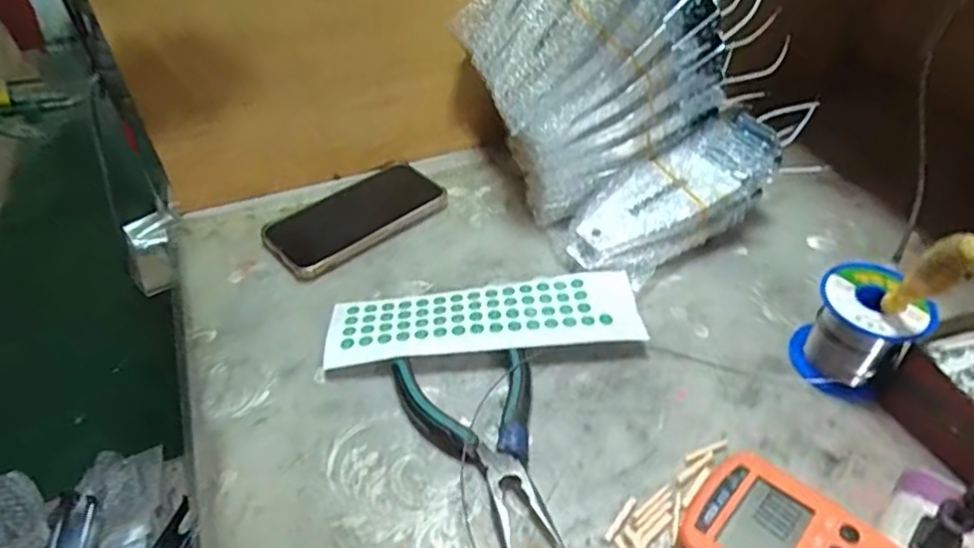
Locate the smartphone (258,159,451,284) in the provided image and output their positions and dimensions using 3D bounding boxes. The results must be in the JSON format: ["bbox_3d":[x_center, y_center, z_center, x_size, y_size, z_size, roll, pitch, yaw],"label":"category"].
[{"bbox_3d":[-0.113,-0.051,0.528,0.152,0.014,0.084,-30,51,-27],"label":"smartphone"}]

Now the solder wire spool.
[{"bbox_3d":[0.243,0.037,0.400,0.061,0.066,0.058,0,44,0],"label":"solder wire spool"}]

